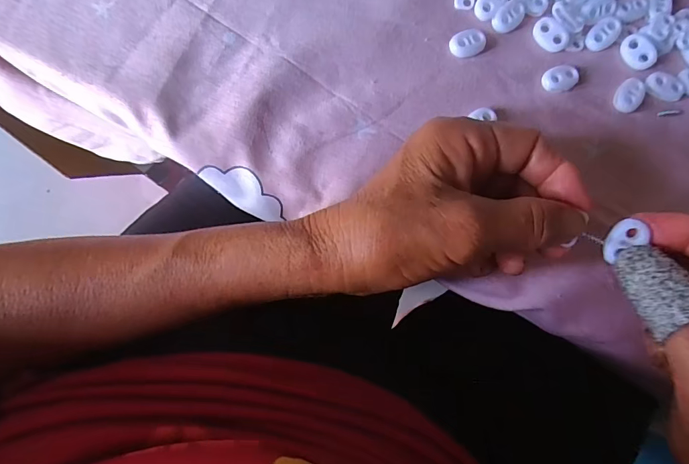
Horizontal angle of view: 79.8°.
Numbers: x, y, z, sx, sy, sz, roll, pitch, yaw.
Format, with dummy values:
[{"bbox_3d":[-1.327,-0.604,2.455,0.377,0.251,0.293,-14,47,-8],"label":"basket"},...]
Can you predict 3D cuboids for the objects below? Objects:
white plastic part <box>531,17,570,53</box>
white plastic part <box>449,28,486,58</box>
[{"bbox_3d":[0.125,-0.120,0.251,0.023,0.005,0.015,43,82,4],"label":"white plastic part"},{"bbox_3d":[0.074,-0.114,0.248,0.021,0.005,0.015,-22,83,-5],"label":"white plastic part"}]

